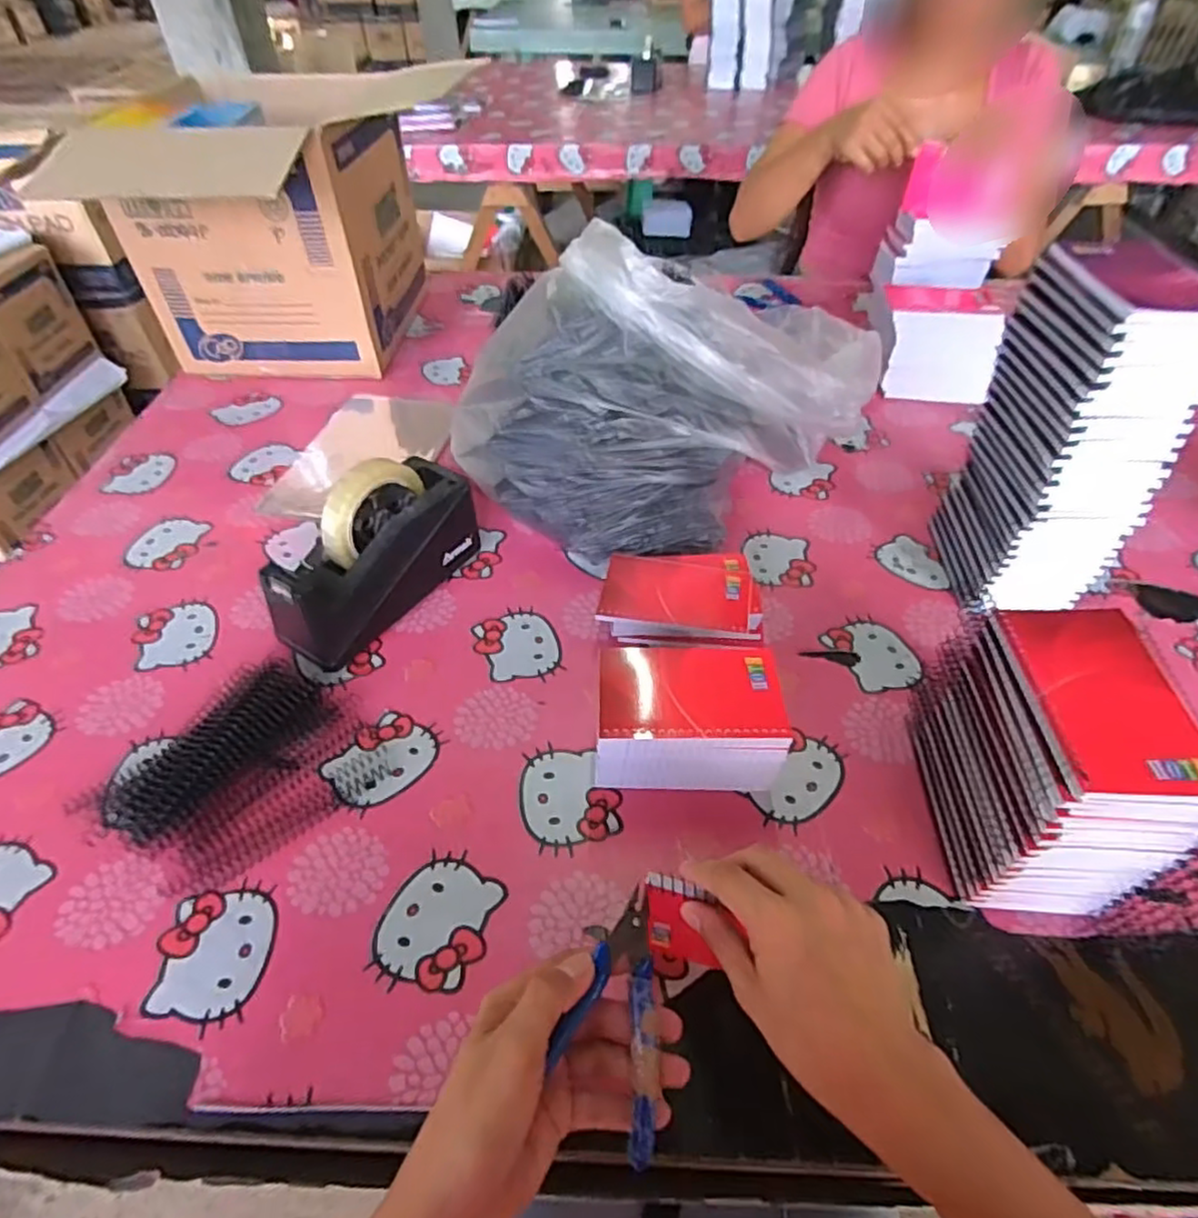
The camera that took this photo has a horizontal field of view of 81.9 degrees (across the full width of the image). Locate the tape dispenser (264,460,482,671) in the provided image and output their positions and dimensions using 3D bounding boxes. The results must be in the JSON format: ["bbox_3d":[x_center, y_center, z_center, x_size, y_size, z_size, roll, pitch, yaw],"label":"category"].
[{"bbox_3d":[-0.202,-0.051,0.623,0.068,0.124,0.201,26,52,24],"label":"tape dispenser"}]

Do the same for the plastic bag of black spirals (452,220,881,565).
[{"bbox_3d":[0.087,-0.237,0.698,0.414,0.207,0.259,-30,53,-25],"label":"plastic bag of black spirals"}]

